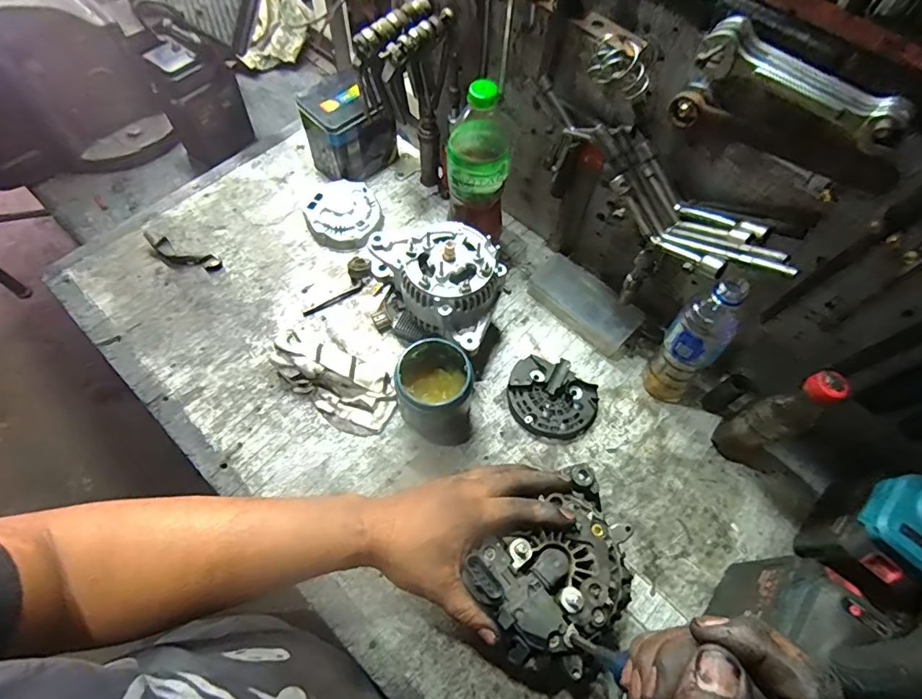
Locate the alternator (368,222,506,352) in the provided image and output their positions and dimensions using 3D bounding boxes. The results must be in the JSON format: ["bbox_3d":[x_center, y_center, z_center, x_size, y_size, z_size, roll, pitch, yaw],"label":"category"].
[{"bbox_3d":[-0.041,-0.090,0.642,0.205,0.142,0.123,32,66,11],"label":"alternator"}]

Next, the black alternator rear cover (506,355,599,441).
[{"bbox_3d":[0.121,0.064,0.635,0.116,0.030,0.101,15,64,4],"label":"black alternator rear cover"}]

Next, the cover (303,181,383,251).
[{"bbox_3d":[-0.184,-0.211,0.754,0.112,0.038,0.129,-16,66,-11],"label":"cover"}]

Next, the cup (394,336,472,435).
[{"bbox_3d":[-0.035,0.046,0.594,0.086,0.103,0.085,1,64,-3],"label":"cup"}]

